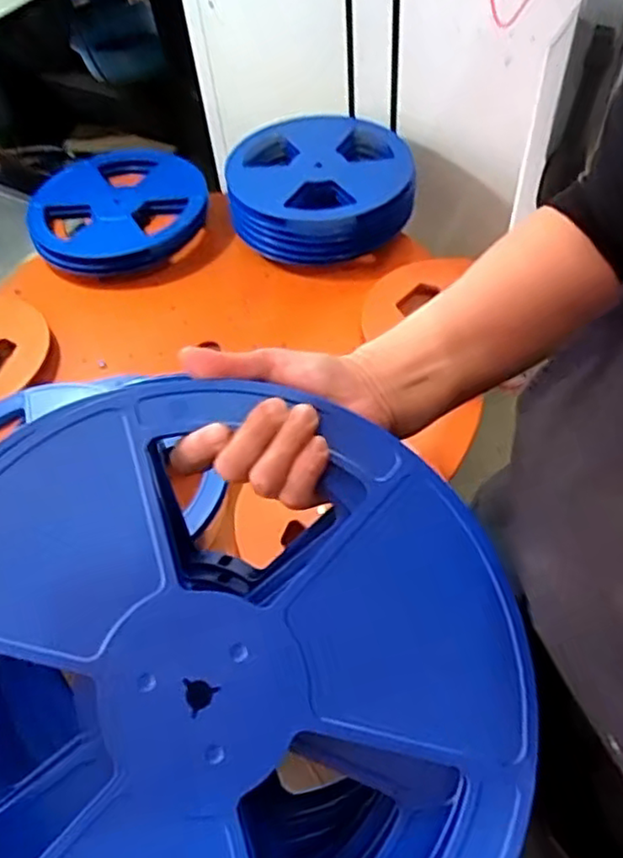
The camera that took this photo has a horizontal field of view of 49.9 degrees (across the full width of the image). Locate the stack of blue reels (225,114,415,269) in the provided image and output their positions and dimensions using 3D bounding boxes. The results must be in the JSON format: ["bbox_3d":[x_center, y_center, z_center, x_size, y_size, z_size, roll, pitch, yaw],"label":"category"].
[{"bbox_3d":[0.013,-0.430,1.228,0.336,0.139,0.290,-6,53,-1],"label":"stack of blue reels"}]

